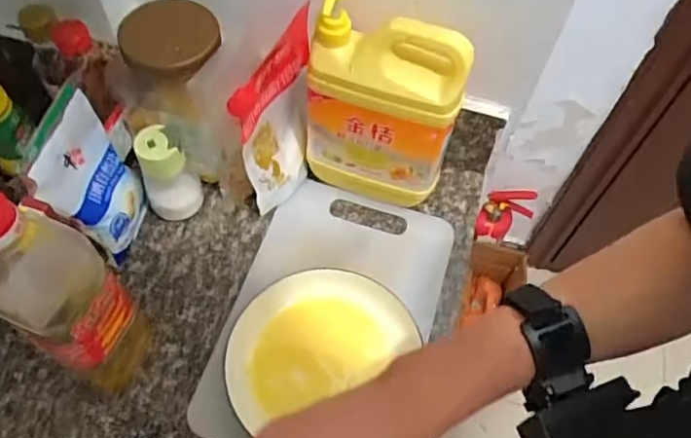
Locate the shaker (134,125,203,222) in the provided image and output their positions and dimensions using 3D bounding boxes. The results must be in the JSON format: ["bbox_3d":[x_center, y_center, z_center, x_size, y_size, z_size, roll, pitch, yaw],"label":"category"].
[{"bbox_3d":[-0.183,-0.043,0.606,0.054,0.111,0.044,-20,62,-14],"label":"shaker"}]

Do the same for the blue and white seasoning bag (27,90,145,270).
[{"bbox_3d":[-0.250,-0.037,0.589,0.062,0.135,0.107,-2,59,-4],"label":"blue and white seasoning bag"}]

